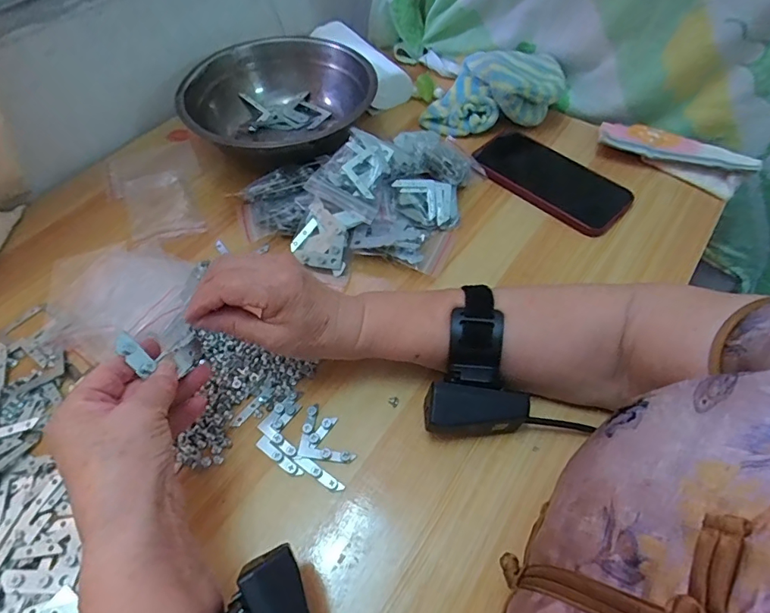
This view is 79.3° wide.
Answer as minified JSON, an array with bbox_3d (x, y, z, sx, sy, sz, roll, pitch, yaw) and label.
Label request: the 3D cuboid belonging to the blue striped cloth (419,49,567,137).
[{"bbox_3d":[0.131,-0.251,0.533,0.128,0.050,0.121,25,62,18],"label":"blue striped cloth"}]

